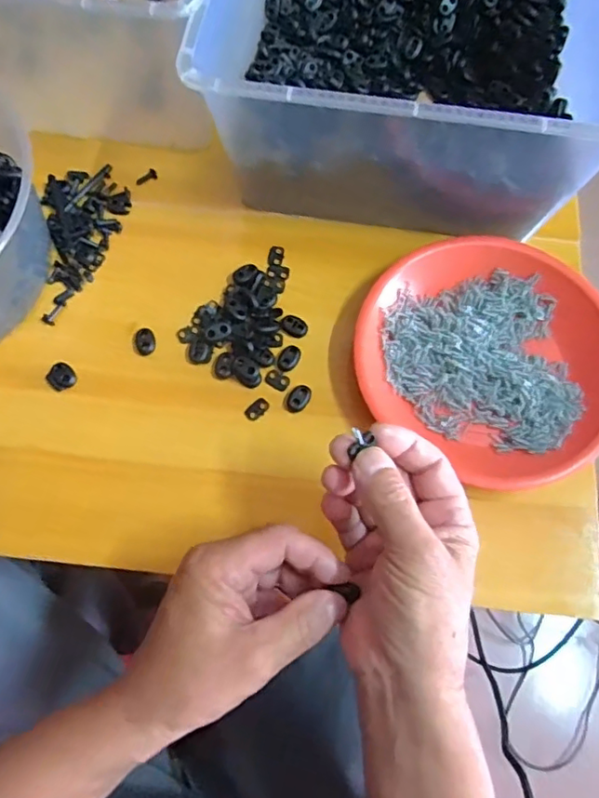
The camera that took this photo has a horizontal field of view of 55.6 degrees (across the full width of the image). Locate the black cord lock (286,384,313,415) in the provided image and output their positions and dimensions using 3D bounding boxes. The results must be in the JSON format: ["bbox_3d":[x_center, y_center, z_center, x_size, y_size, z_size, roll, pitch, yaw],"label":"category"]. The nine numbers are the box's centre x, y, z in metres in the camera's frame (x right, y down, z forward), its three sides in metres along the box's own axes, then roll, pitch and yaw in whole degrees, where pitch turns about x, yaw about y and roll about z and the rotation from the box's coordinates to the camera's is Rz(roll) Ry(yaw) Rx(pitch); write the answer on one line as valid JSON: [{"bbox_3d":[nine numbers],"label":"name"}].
[{"bbox_3d":[-0.001,0.000,0.425,0.014,0.007,0.022,42,75,13],"label":"black cord lock"}]

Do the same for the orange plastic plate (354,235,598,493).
[{"bbox_3d":[0.145,-0.037,0.426,0.191,0.028,0.180,0,70,-1],"label":"orange plastic plate"}]

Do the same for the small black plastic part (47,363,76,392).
[{"bbox_3d":[-0.180,-0.017,0.430,0.021,0.005,0.019,38,74,12],"label":"small black plastic part"}]

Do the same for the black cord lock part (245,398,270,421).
[{"bbox_3d":[-0.032,0.007,0.424,0.011,0.004,0.019,42,75,13],"label":"black cord lock part"}]

